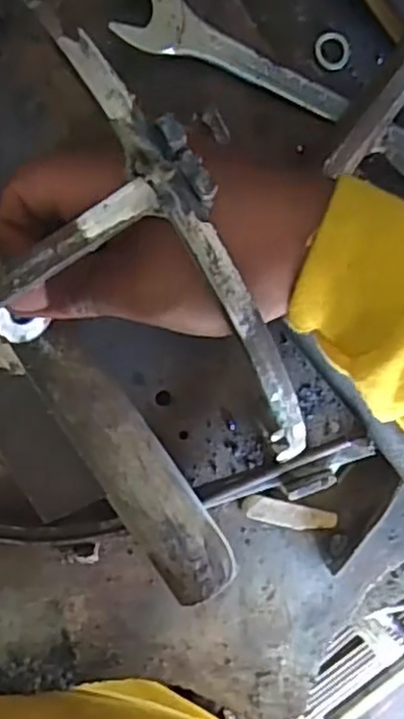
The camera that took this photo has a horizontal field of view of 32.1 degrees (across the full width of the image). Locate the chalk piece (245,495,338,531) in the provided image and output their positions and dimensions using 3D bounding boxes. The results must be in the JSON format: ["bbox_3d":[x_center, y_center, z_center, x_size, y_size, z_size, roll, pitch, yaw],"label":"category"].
[{"bbox_3d":[0.044,0.077,0.346,0.045,0.006,0.012,14,93,-5],"label":"chalk piece"}]

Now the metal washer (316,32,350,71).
[{"bbox_3d":[0.068,-0.160,0.363,0.017,0.004,0.019,-24,96,-2],"label":"metal washer"}]

